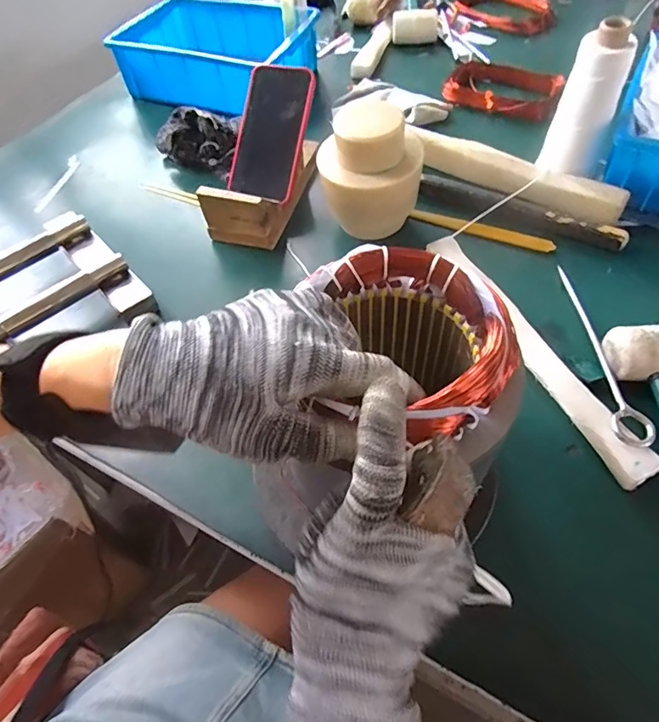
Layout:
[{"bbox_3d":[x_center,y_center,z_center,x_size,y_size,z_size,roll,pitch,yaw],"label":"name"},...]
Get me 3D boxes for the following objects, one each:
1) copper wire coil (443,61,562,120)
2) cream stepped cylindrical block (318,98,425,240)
[{"bbox_3d":[0.256,-0.408,0.712,0.161,0.029,0.112,23,60,19],"label":"copper wire coil"},{"bbox_3d":[0.044,-0.202,0.511,0.103,0.121,0.095,-2,55,3],"label":"cream stepped cylindrical block"}]

